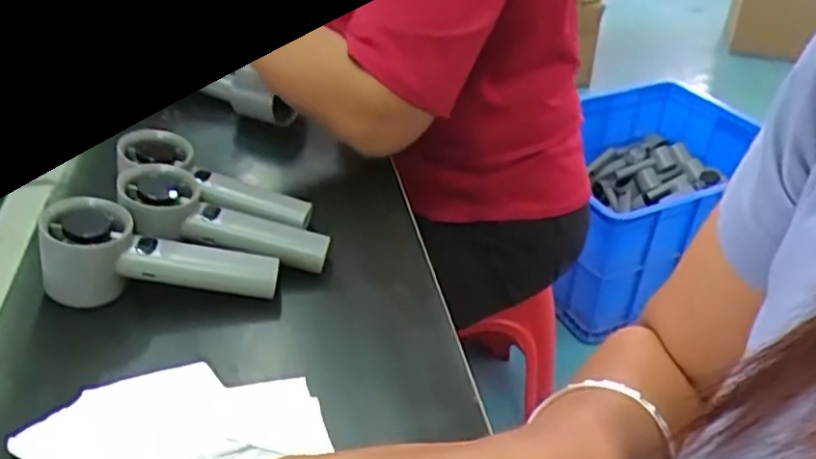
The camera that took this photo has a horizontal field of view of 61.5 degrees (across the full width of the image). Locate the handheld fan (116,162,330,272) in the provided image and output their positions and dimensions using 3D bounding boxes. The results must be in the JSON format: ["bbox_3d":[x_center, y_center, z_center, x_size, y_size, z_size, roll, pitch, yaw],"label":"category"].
[{"bbox_3d":[-0.135,-0.005,0.505,0.154,0.030,0.054,20,35,-6],"label":"handheld fan"}]

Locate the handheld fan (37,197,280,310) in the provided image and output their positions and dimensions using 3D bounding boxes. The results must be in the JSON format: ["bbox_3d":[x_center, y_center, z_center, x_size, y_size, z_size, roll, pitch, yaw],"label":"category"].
[{"bbox_3d":[-0.168,0.018,0.475,0.153,0.063,0.050,0,36,-7],"label":"handheld fan"}]

